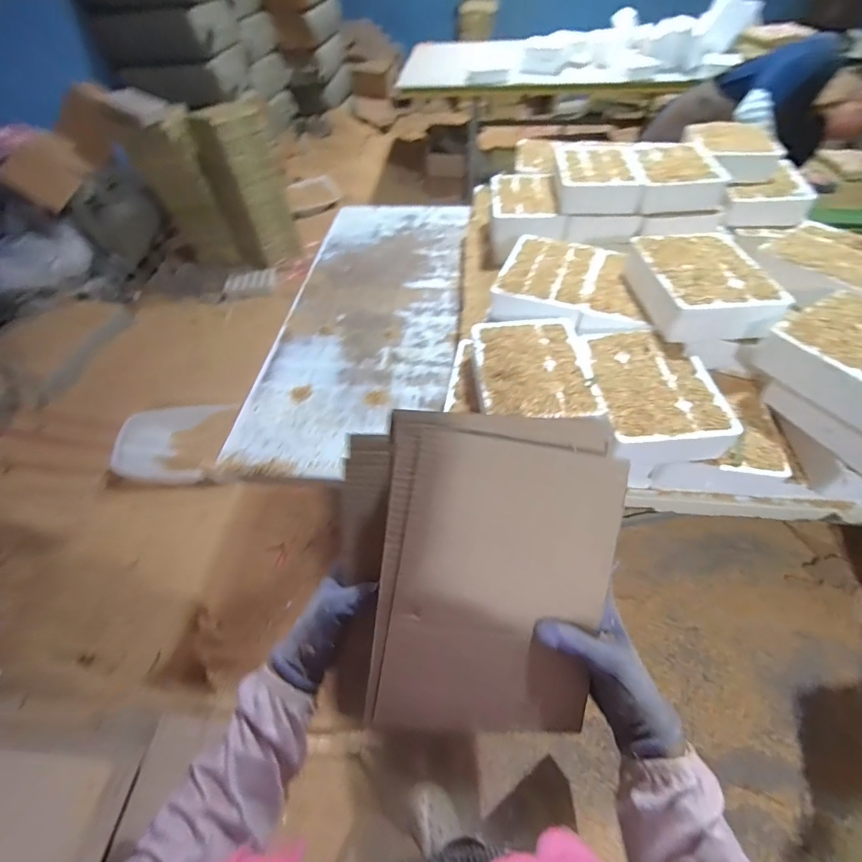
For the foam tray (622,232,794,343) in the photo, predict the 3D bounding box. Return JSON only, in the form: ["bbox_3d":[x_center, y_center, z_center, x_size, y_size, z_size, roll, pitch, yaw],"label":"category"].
[{"bbox_3d":[0.487,-0.268,0.764,0.190,0.069,0.246,-3,53,0],"label":"foam tray"}]

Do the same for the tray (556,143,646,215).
[{"bbox_3d":[0.420,-0.655,1.088,0.196,0.083,0.266,5,53,6],"label":"tray"}]

